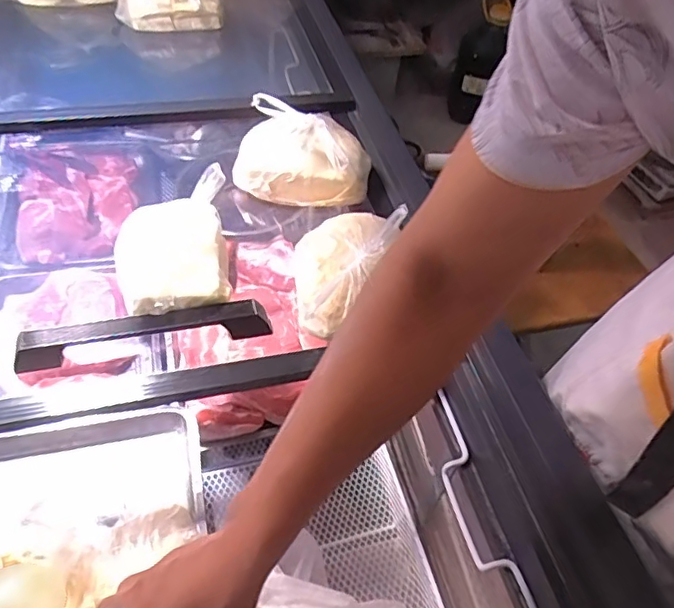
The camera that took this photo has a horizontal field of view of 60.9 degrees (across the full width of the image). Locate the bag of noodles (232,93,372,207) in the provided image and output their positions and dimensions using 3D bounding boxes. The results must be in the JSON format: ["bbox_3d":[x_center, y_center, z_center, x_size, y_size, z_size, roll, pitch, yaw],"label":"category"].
[{"bbox_3d":[-0.045,-0.206,0.787,0.181,0.101,0.096,7,49,0],"label":"bag of noodles"}]

